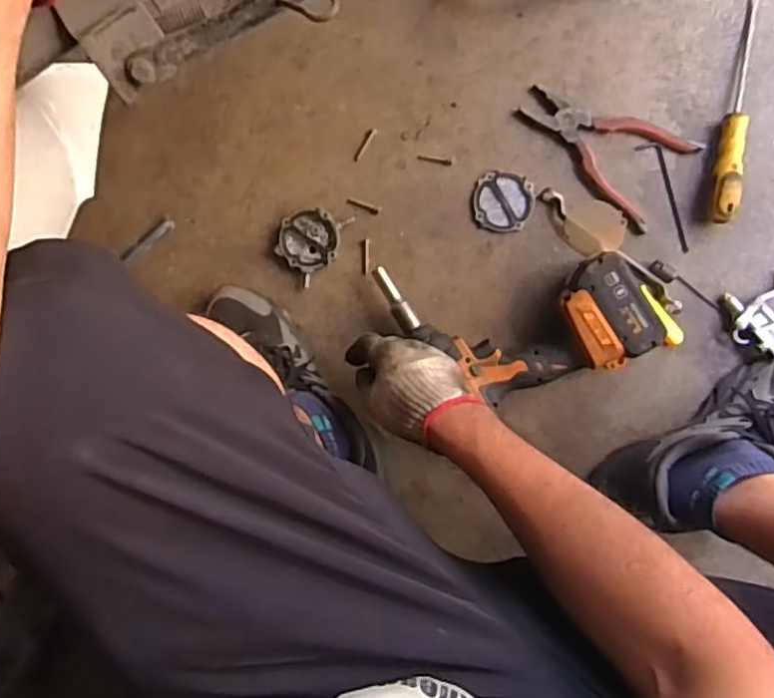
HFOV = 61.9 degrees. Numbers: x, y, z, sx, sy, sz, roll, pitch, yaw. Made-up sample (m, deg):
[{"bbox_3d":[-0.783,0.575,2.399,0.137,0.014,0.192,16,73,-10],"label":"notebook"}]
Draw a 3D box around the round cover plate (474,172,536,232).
[{"bbox_3d":[0.128,-0.160,0.704,0.062,0.007,0.062,0,90,2],"label":"round cover plate"}]

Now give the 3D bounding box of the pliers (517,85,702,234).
[{"bbox_3d":[0.227,-0.220,0.691,0.180,0.015,0.103,35,92,2],"label":"pliers"}]

